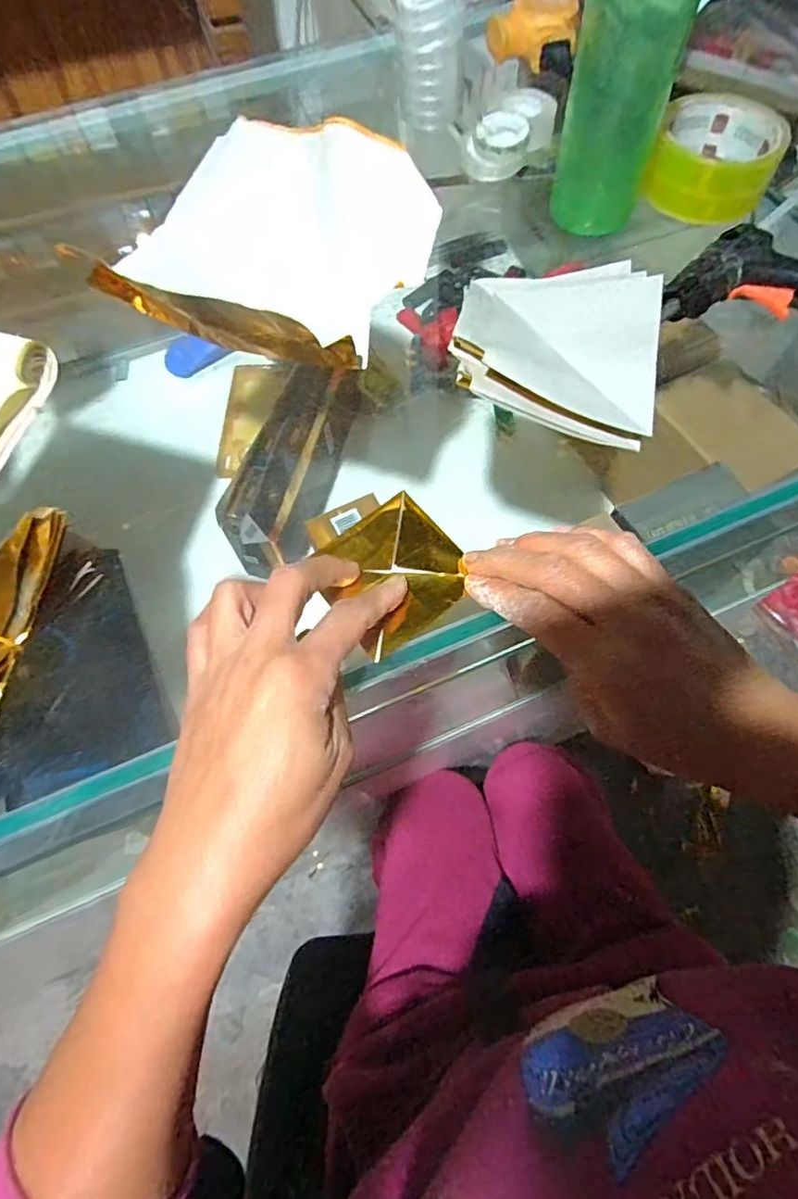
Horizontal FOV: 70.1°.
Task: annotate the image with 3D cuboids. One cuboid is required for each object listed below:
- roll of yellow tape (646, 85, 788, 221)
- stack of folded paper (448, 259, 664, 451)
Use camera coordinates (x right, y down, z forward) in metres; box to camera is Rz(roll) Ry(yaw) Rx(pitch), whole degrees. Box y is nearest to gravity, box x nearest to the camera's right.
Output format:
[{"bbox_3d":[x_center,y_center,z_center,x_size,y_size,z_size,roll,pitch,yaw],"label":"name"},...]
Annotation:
[{"bbox_3d":[0.228,-0.317,0.411,0.084,0.039,0.088,0,66,1],"label":"roll of yellow tape"},{"bbox_3d":[0.093,-0.154,0.332,0.113,0.031,0.123,12,67,7],"label":"stack of folded paper"}]

